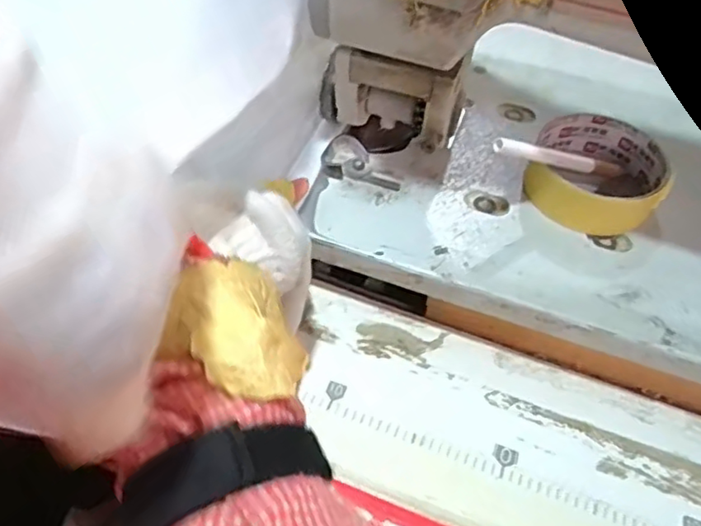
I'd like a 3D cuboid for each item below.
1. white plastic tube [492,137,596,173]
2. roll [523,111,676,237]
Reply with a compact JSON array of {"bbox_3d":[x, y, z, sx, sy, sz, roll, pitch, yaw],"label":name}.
[{"bbox_3d":[0.116,-0.063,0.361,0.083,0.010,0.008,6,47,-30],"label":"white plastic tube"},{"bbox_3d":[0.156,-0.057,0.391,0.081,0.031,0.083,3,51,-3],"label":"roll"}]

